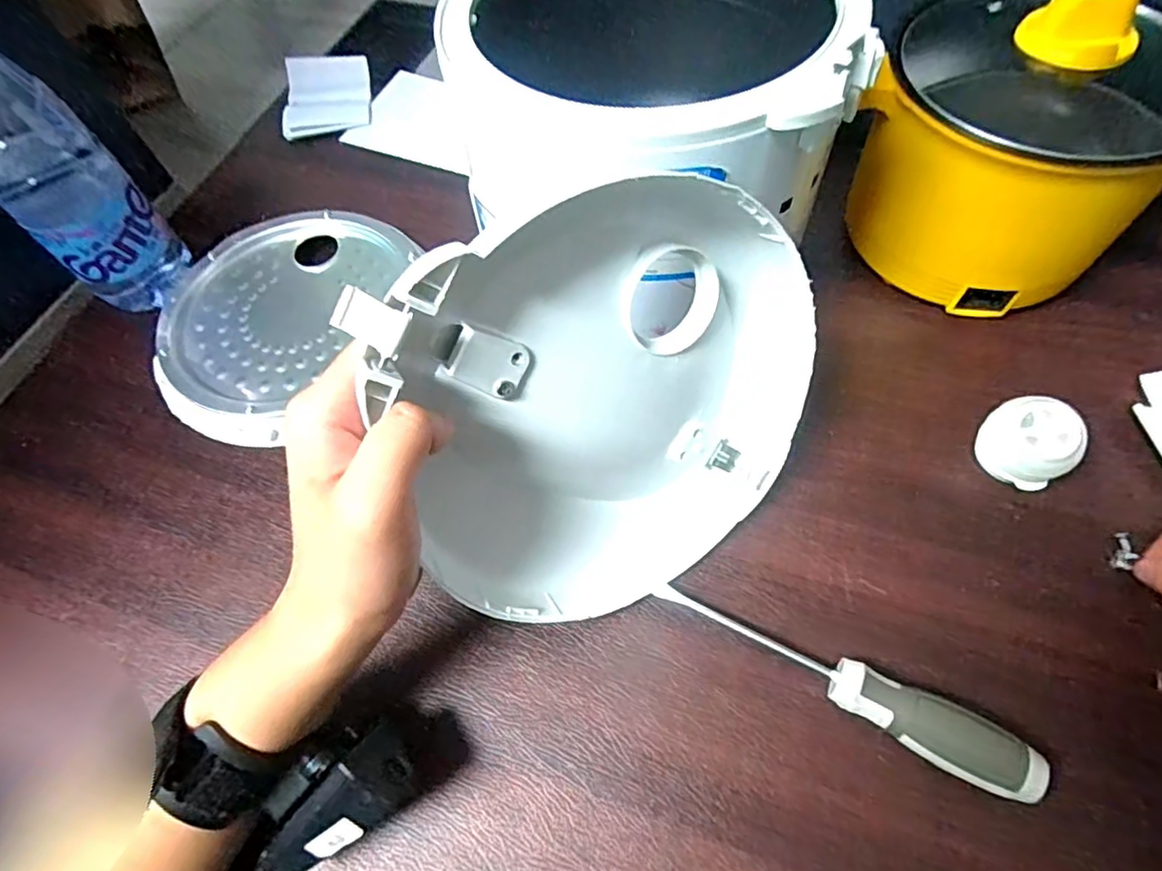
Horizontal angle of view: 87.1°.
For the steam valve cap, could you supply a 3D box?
[{"bbox_3d":[0.248,0.005,0.341,0.035,0.040,0.045,-33,64,-14],"label":"steam valve cap"}]

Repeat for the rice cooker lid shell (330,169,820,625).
[{"bbox_3d":[0.019,-0.007,0.280,0.196,0.194,0.044,-20,34,-15],"label":"rice cooker lid shell"}]

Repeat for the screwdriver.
[{"bbox_3d":[0.121,0.116,0.294,0.174,0.028,0.024,27,66,17],"label":"screwdriver"}]

